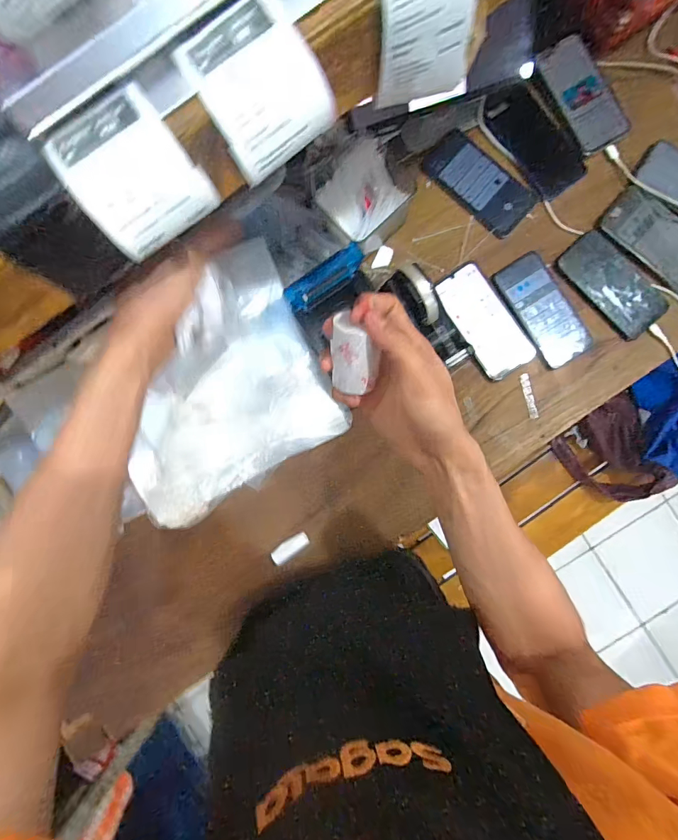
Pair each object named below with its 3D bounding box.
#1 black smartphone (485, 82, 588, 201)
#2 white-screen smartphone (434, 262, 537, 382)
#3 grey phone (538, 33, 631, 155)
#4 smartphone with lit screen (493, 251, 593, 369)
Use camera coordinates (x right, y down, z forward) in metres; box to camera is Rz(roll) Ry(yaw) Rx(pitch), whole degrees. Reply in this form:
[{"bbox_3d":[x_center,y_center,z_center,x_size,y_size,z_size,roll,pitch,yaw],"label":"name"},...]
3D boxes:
[{"bbox_3d":[0.291,-0.413,0.579,0.079,0.013,0.168,-38,94,8],"label":"black smartphone"},{"bbox_3d":[0.212,-0.145,0.578,0.074,0.006,0.168,-32,87,6],"label":"white-screen smartphone"},{"bbox_3d":[0.353,-0.467,0.570,0.062,0.011,0.158,-29,93,20],"label":"grey phone"},{"bbox_3d":[0.301,-0.160,0.576,0.071,0.016,0.165,-33,89,1],"label":"smartphone with lit screen"}]

